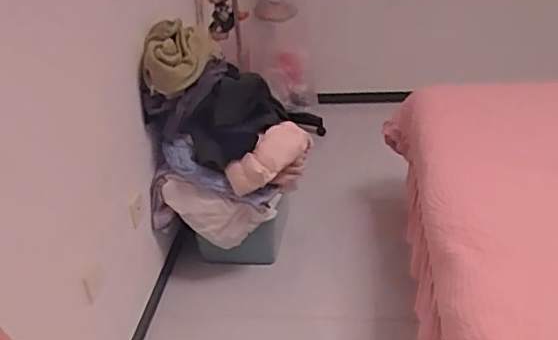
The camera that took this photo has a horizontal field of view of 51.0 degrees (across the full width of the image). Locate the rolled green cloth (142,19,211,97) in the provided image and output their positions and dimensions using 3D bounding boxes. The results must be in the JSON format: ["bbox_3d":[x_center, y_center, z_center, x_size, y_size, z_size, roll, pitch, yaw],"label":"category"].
[{"bbox_3d":[-0.320,-0.354,1.831,0.179,0.179,0.211,-3,31,2],"label":"rolled green cloth"}]

